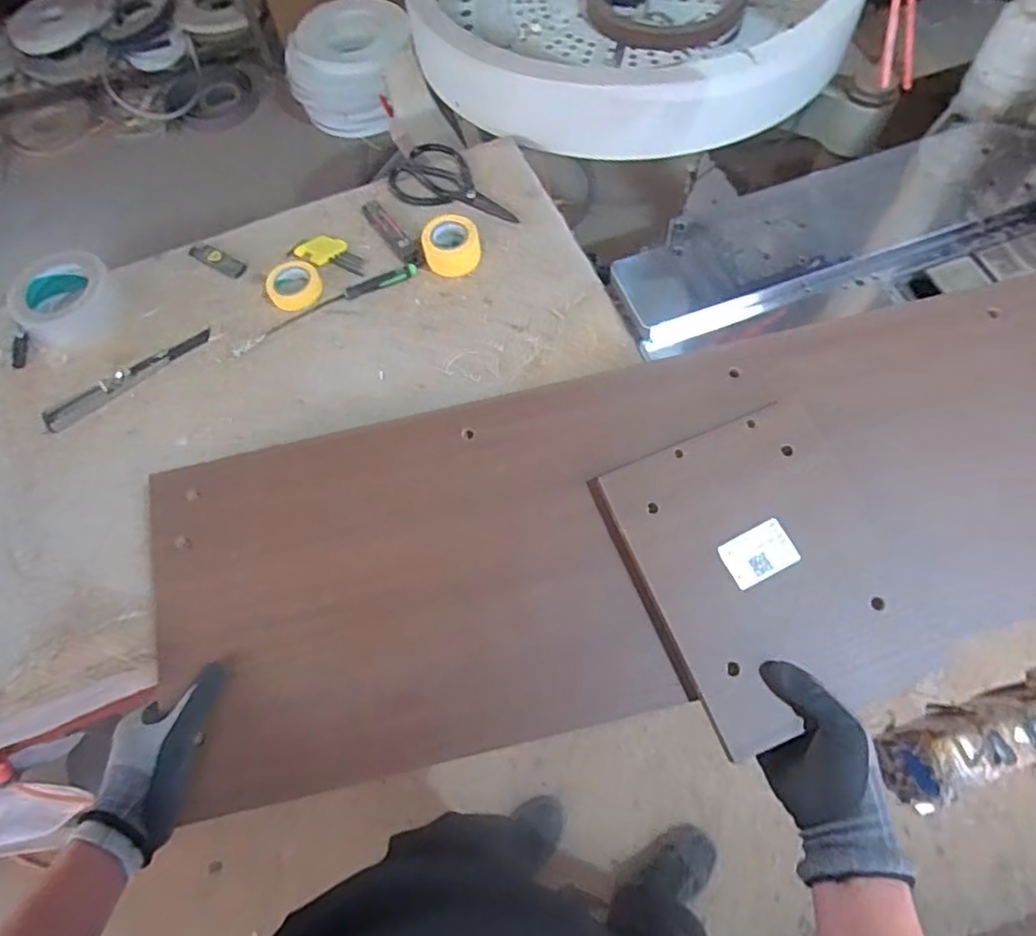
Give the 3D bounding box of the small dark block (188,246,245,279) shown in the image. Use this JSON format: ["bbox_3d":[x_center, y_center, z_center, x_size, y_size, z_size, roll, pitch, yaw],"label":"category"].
[{"bbox_3d":[-0.374,-0.260,0.789,0.079,0.011,0.027,27,70,14],"label":"small dark block"}]

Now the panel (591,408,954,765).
[{"bbox_3d":[0.215,0.083,0.542,0.214,0.032,0.249,-22,67,-6],"label":"panel"}]

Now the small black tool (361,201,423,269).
[{"bbox_3d":[-0.158,-0.294,0.788,0.025,0.007,0.123,-35,69,-12],"label":"small black tool"}]

